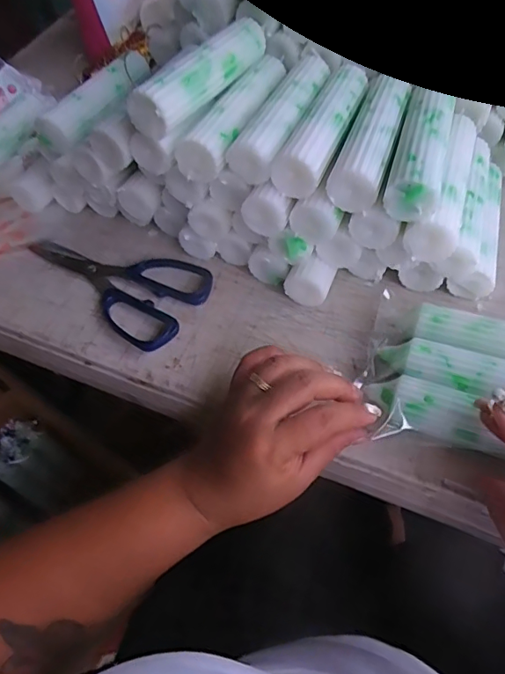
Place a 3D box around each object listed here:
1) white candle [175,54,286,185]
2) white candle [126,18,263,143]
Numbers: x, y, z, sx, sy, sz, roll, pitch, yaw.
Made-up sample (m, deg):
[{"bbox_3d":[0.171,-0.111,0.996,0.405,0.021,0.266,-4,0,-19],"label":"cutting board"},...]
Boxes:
[{"bbox_3d":[-0.010,-0.170,0.378,0.033,0.032,0.131,20,61,18],"label":"white candle"},{"bbox_3d":[-0.035,-0.190,0.360,0.032,0.039,0.131,25,62,20],"label":"white candle"}]

